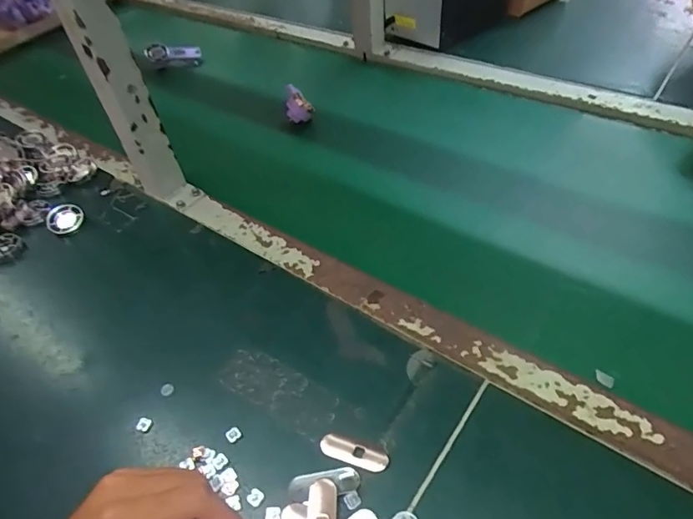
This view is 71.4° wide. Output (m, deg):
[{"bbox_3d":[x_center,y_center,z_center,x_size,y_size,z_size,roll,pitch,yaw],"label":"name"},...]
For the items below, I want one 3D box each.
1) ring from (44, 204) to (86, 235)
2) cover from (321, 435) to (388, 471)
[{"bbox_3d":[-0.322,-0.046,0.549,0.039,0.009,0.037,26,84,1],"label":"ring"},{"bbox_3d":[0.005,0.144,0.357,0.051,0.005,0.017,13,50,18],"label":"cover"}]

